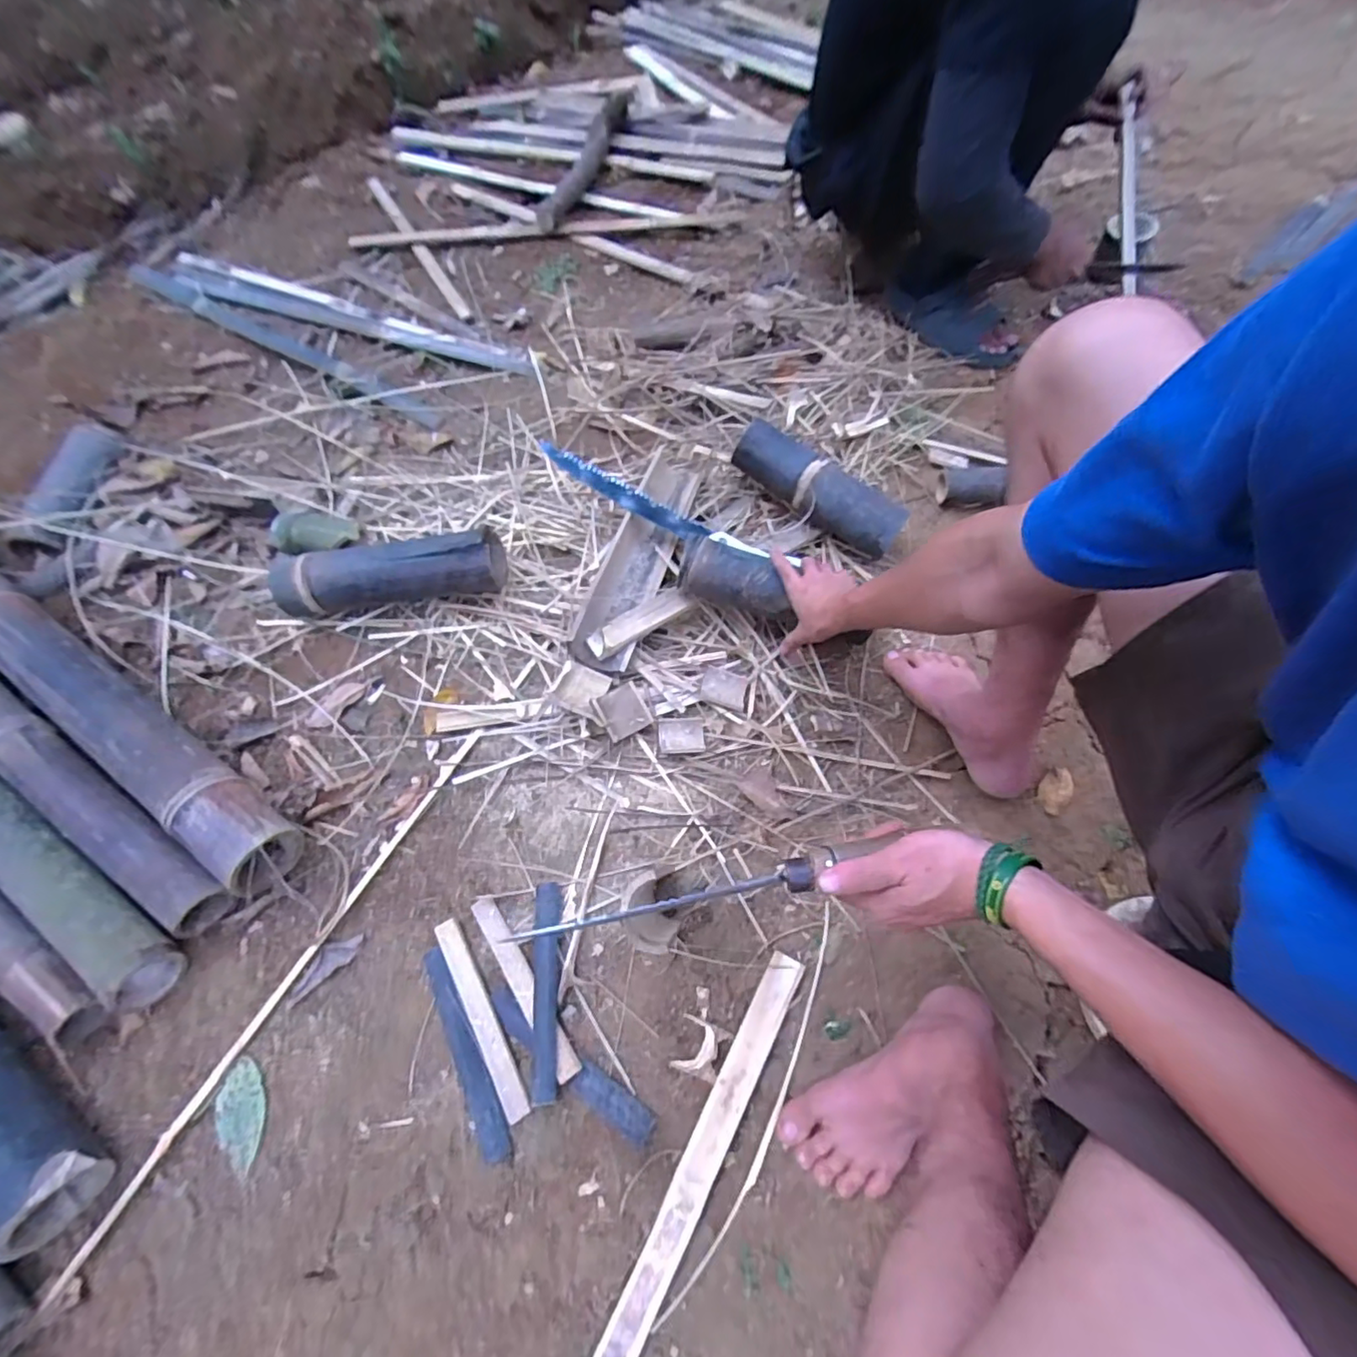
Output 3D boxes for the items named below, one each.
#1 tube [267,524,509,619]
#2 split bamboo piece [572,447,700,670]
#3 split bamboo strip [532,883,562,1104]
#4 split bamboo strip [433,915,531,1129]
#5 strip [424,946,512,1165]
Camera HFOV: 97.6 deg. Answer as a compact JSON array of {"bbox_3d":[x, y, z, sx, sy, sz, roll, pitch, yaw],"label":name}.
[{"bbox_3d":[-0.412,-0.144,0.855,0.322,0.092,0.081,-10,63,2],"label":"tube"},{"bbox_3d":[-0.055,-0.192,0.877,0.096,0.058,0.413,14,61,9],"label":"split bamboo piece"},{"bbox_3d":[-0.145,0.329,0.639,0.033,0.014,0.207,-7,60,0],"label":"split bamboo strip"},{"bbox_3d":[-0.210,0.355,0.631,0.025,0.007,0.207,-31,63,-13],"label":"split bamboo strip"},{"bbox_3d":[-0.223,0.381,0.617,0.032,0.008,0.209,-27,63,-11],"label":"strip"}]

